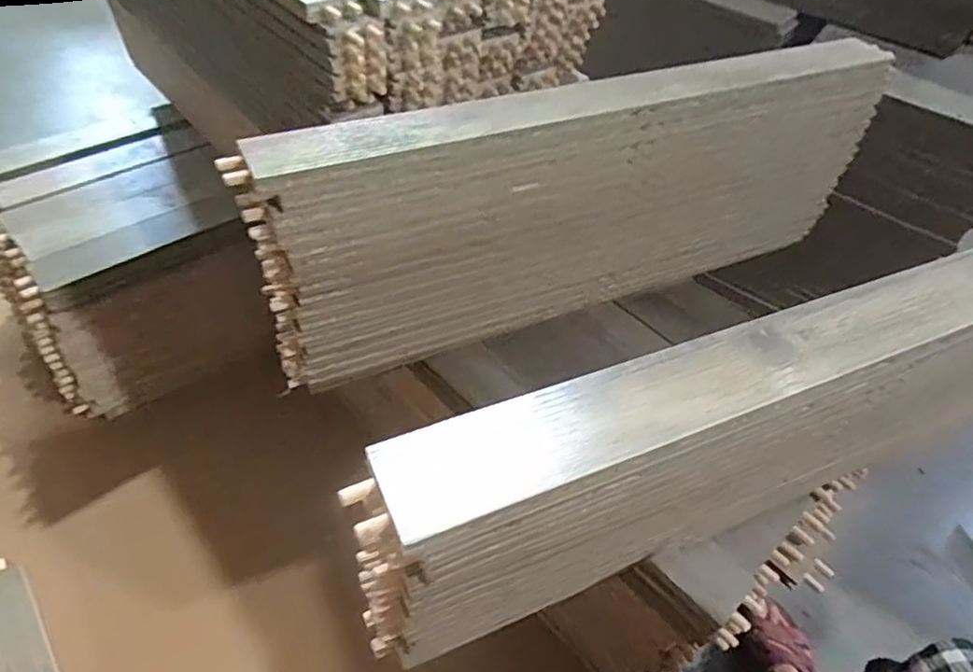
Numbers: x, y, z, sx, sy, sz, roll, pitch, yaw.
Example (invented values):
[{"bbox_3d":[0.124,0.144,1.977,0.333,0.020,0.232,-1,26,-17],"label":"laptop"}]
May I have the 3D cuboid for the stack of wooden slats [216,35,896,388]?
[{"bbox_3d":[0.118,-0.130,0.635,0.676,0.260,0.066,-16,52,-20],"label":"stack of wooden slats"}]

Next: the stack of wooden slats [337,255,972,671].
[{"bbox_3d":[0.215,0.065,0.466,0.636,0.216,0.054,-15,52,-19],"label":"stack of wooden slats"}]

